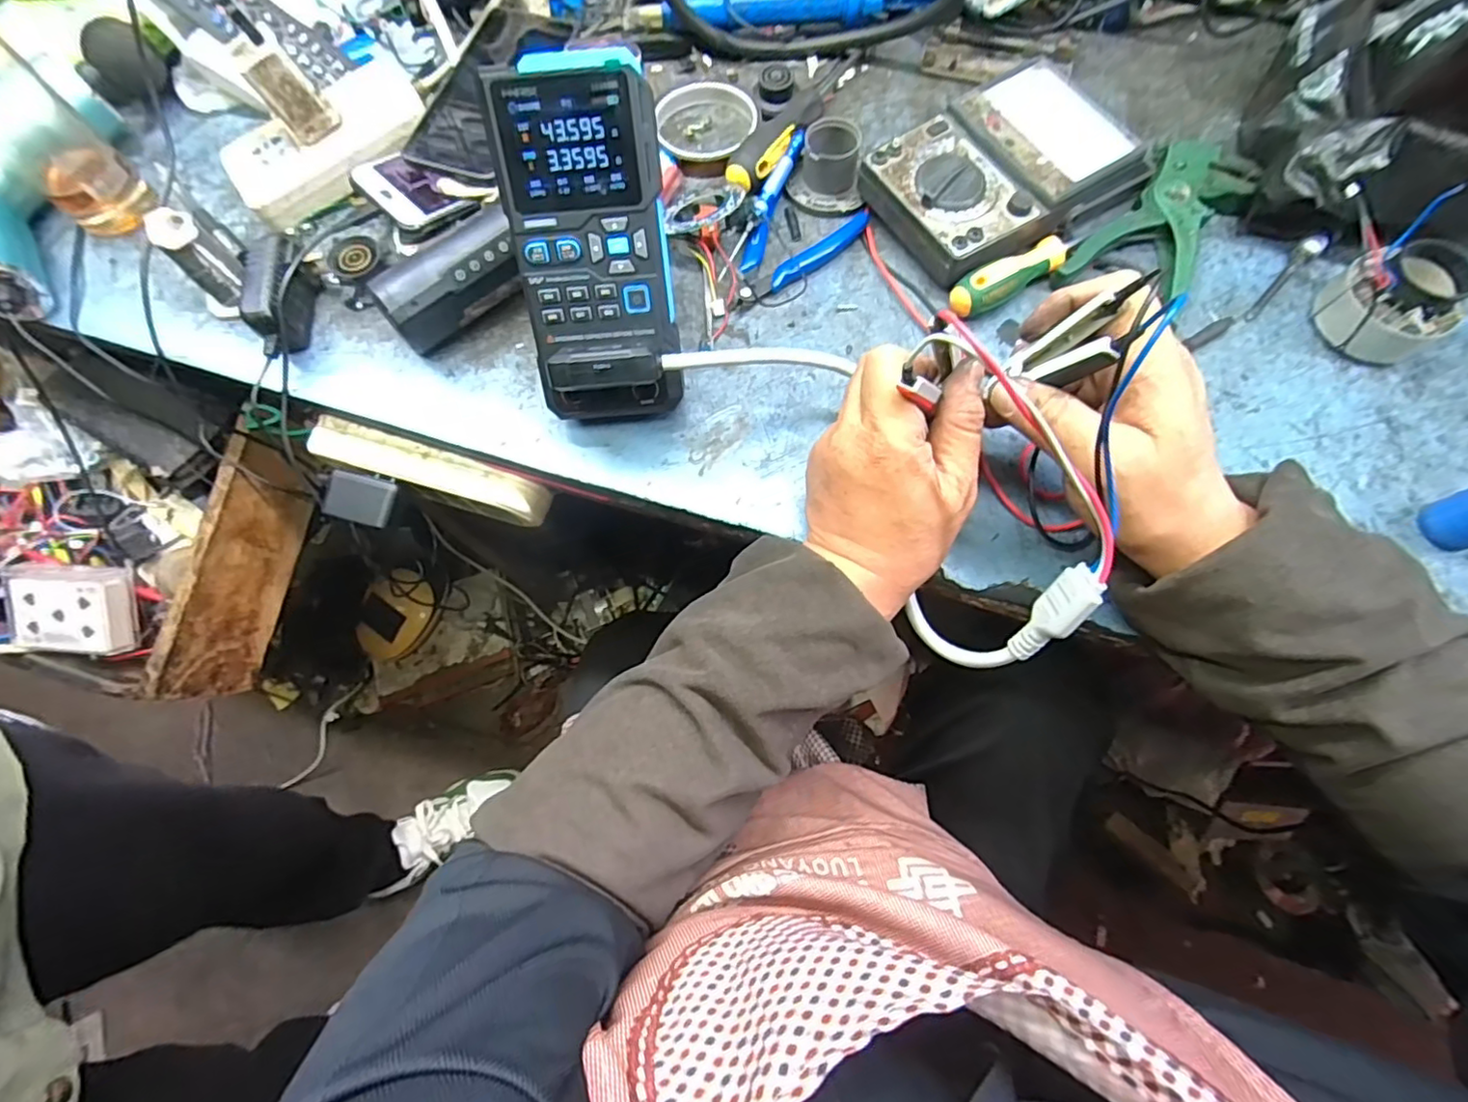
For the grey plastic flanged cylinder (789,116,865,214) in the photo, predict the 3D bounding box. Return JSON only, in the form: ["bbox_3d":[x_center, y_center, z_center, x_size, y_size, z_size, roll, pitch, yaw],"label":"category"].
[{"bbox_3d":[0.068,-0.284,0.465,0.049,0.036,0.055,-5,69,0],"label":"grey plastic flanged cylinder"}]

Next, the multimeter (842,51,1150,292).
[{"bbox_3d":[0.194,-0.274,0.443,0.186,0.039,0.116,-29,71,-9],"label":"multimeter"}]

